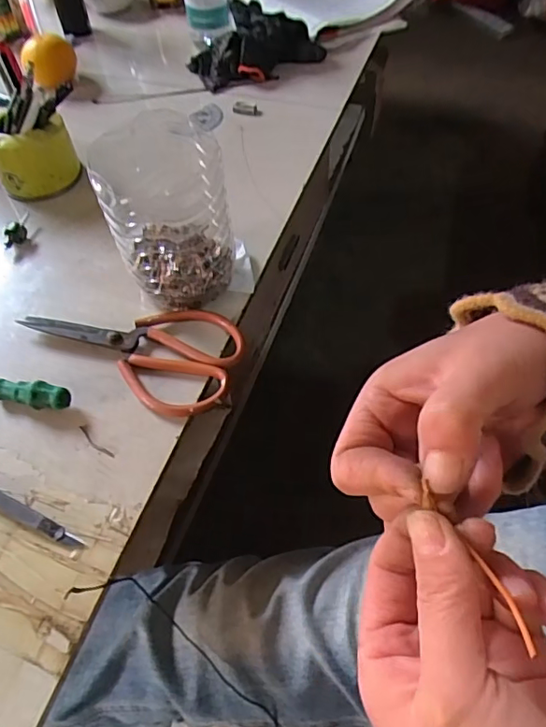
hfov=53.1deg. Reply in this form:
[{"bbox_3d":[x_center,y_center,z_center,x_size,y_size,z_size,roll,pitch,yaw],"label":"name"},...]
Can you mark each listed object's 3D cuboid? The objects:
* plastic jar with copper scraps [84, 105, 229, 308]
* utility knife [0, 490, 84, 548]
[{"bbox_3d":[-0.088,-0.120,0.463,0.103,0.146,0.080,-13,55,-8],"label":"plastic jar with copper scraps"},{"bbox_3d":[-0.200,0.102,0.403,0.141,0.004,0.013,22,58,16],"label":"utility knife"}]

